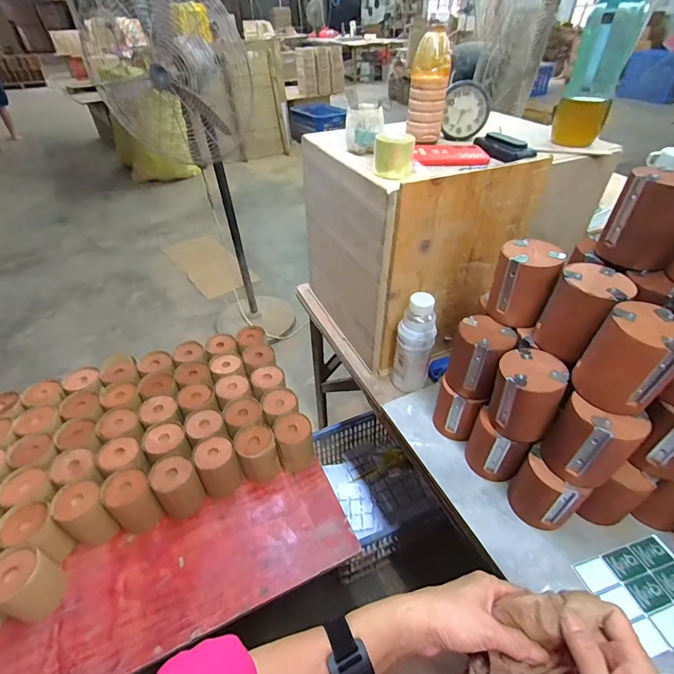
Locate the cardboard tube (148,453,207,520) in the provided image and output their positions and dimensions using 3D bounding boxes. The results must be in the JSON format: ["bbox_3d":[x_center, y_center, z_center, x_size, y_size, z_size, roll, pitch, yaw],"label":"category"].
[{"bbox_3d":[-0.330,0.308,0.785,0.078,0.111,0.080,1,40,-1],"label":"cardboard tube"}]

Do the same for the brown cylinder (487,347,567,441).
[{"bbox_3d":[0.246,0.075,0.504,0.078,0.101,0.075,18,44,18],"label":"brown cylinder"}]

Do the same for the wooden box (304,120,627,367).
[{"bbox_3d":[0.201,-0.214,0.791,0.425,0.361,0.343,-17,45,-20],"label":"wooden box"}]

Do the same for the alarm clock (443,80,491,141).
[{"bbox_3d":[0.230,-0.403,0.684,0.080,0.084,0.040,14,43,14],"label":"alarm clock"}]

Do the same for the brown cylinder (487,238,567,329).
[{"bbox_3d":[0.258,-0.075,0.533,0.075,0.103,0.069,22,46,22],"label":"brown cylinder"}]

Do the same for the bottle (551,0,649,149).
[{"bbox_3d":[0.412,-0.427,0.598,0.075,0.233,0.070,20,45,20],"label":"bottle"}]

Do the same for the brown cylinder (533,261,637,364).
[{"bbox_3d":[0.306,-0.031,0.480,0.074,0.099,0.083,28,48,27],"label":"brown cylinder"}]

